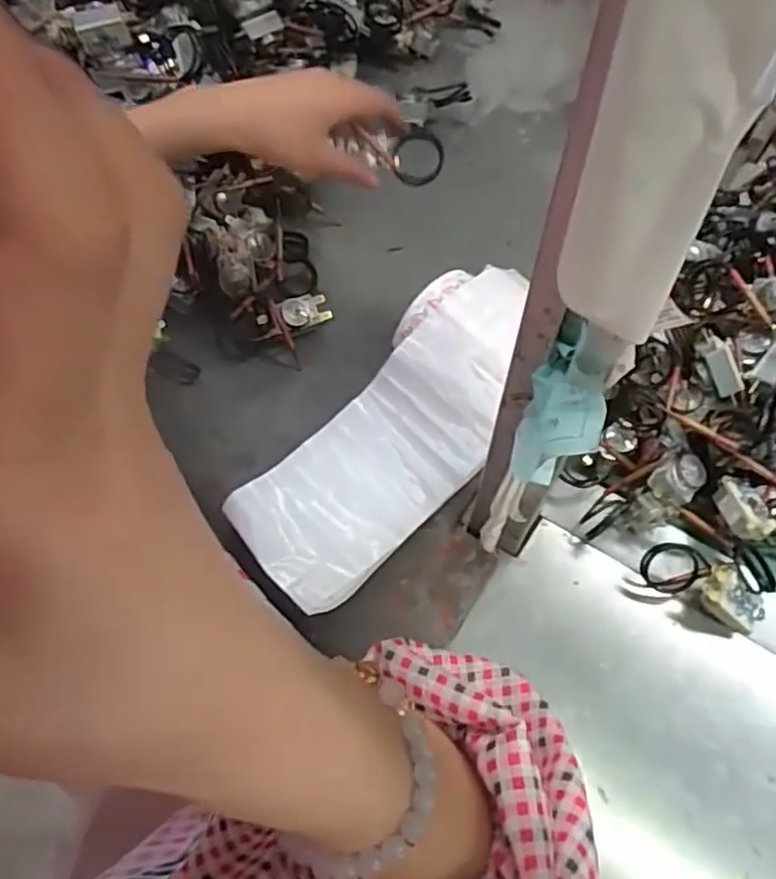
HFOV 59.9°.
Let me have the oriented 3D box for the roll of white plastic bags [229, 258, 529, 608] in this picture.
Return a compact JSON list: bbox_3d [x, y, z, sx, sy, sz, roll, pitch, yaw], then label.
[{"bbox_3d":[0.019,-0.016,0.501,0.121,0.047,0.275,41,73,18],"label":"roll of white plastic bags"}]

